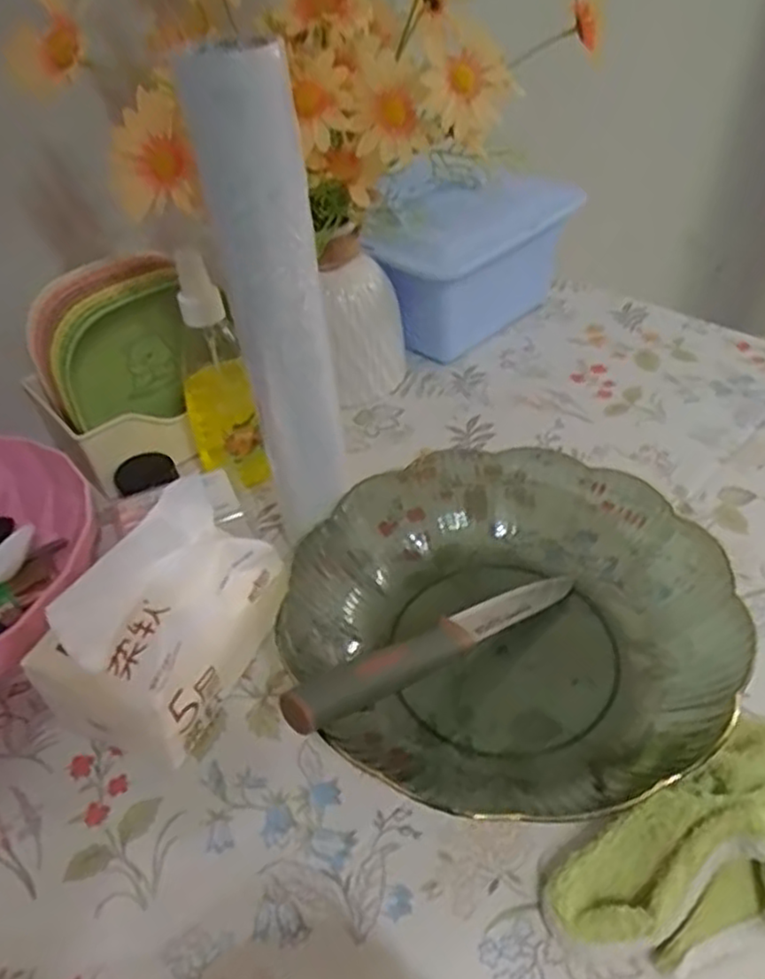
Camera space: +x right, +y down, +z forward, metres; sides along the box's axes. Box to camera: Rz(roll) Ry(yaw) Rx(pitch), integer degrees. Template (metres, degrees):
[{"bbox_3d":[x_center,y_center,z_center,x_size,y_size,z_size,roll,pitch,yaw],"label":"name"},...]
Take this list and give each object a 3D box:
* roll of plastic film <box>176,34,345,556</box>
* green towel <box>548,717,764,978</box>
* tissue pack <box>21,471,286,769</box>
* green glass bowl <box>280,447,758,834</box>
[{"bbox_3d":[-0.053,-0.079,0.386,0.046,0.276,0.036,-10,41,-4],"label":"roll of plastic film"},{"bbox_3d":[0.169,0.151,0.317,0.190,0.038,0.080,-11,42,-6],"label":"green towel"},{"bbox_3d":[-0.121,0.068,0.395,0.085,0.102,0.132,15,45,22],"label":"tissue pack"},{"bbox_3d":[0.072,0.068,0.410,0.240,0.053,0.228,-3,41,3],"label":"green glass bowl"}]

